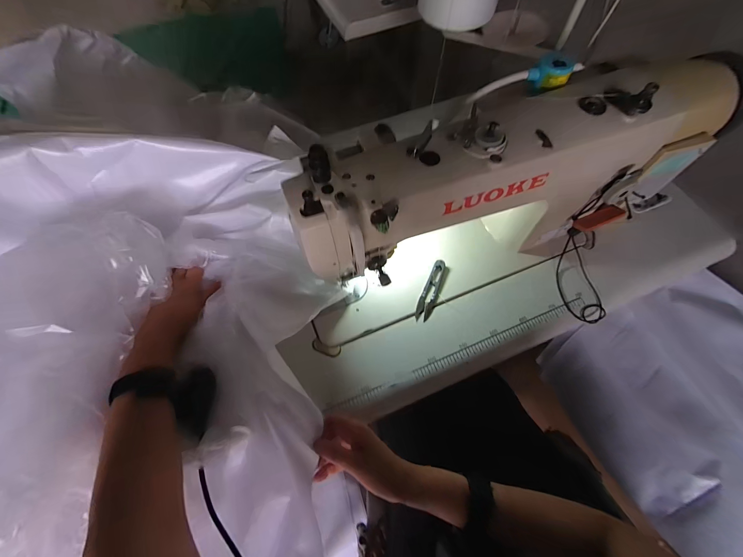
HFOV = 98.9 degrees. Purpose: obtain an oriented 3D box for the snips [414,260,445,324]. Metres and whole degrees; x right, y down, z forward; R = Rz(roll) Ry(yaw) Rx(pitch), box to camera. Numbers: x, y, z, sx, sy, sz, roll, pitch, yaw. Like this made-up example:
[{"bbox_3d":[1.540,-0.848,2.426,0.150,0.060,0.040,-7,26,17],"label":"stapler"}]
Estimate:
[{"bbox_3d":[0.093,0.018,0.489,0.024,0.009,0.102,22,67,11],"label":"snips"}]

